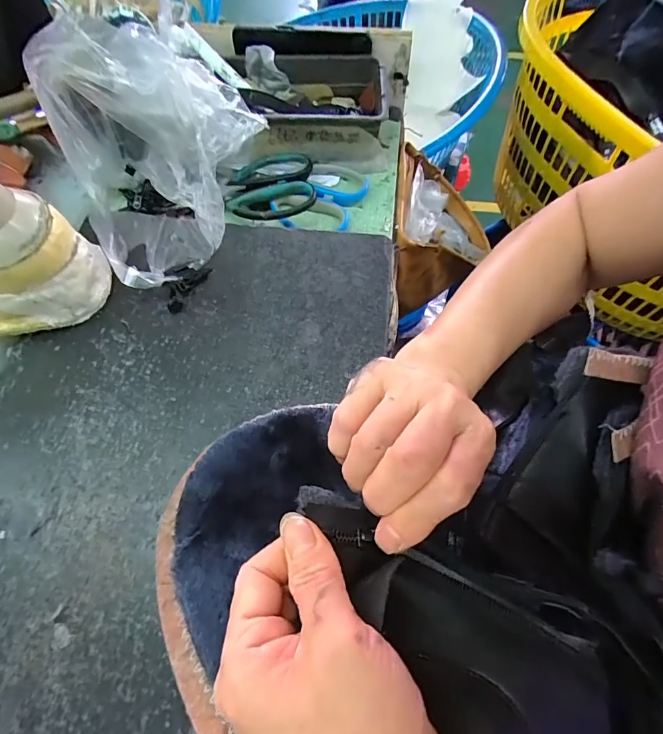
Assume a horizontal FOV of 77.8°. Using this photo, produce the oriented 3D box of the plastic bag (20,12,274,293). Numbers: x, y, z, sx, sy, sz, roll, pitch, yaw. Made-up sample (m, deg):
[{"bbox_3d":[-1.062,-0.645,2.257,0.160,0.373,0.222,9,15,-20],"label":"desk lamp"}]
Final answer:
[{"bbox_3d":[-0.143,-0.195,0.358,0.172,0.126,0.203,-26,65,-12],"label":"plastic bag"}]

